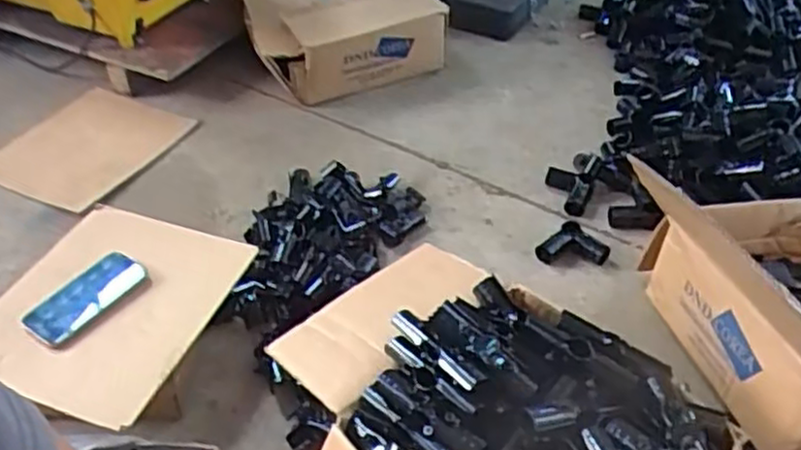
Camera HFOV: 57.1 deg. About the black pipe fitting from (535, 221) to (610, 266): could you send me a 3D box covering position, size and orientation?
[{"bbox_3d":[0.262,0.025,1.136,0.107,0.032,0.077,2,42,2],"label":"black pipe fitting"}]

